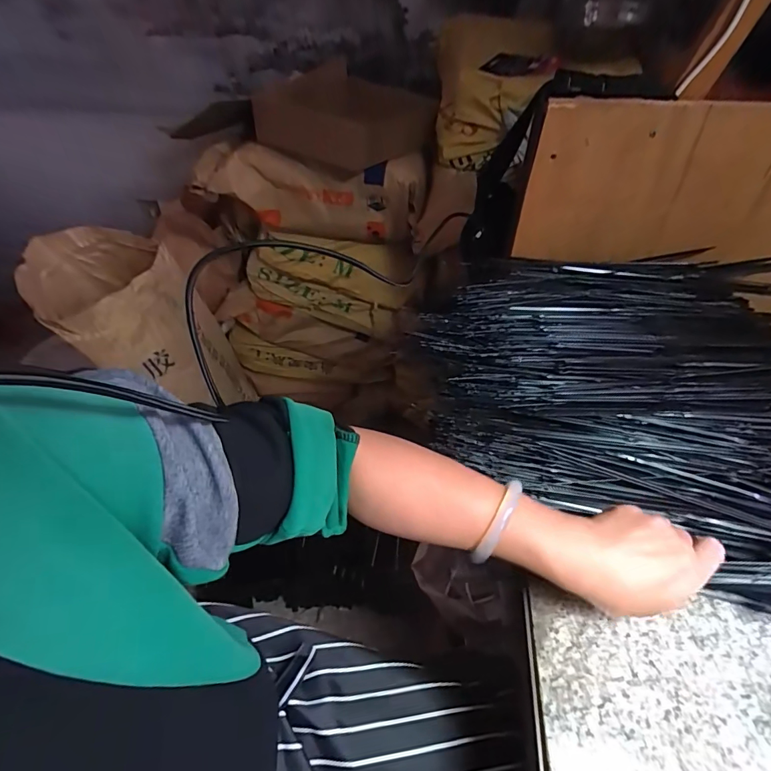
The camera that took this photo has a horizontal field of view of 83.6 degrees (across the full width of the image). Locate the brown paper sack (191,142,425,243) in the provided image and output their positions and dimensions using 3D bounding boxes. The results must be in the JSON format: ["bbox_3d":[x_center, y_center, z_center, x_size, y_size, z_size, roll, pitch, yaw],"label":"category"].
[{"bbox_3d":[-0.172,-0.428,0.995,0.513,0.196,0.118,6,47,6],"label":"brown paper sack"}]

